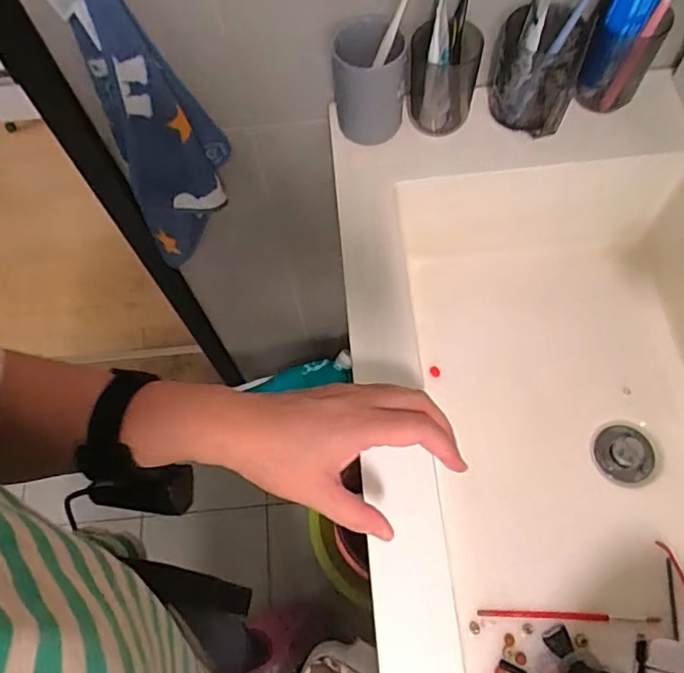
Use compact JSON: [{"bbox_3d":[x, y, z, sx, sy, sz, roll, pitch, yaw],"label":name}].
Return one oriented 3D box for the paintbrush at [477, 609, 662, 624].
[{"bbox_3d":[0.214,0.266,0.535,0.166,0.005,0.009,1,64,2],"label":"paintbrush"}]

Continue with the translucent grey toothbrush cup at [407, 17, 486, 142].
[{"bbox_3d":[0.107,-0.276,0.594,0.067,0.109,0.077,12,65,7],"label":"translucent grey toothbrush cup"}]

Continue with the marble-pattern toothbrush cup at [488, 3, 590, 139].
[{"bbox_3d":[0.202,-0.277,0.597,0.085,0.099,0.088,-1,64,1],"label":"marble-pattern toothbrush cup"}]

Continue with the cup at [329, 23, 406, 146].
[{"bbox_3d":[0.028,-0.265,0.597,0.073,0.106,0.073,-1,64,1],"label":"cup"}]

